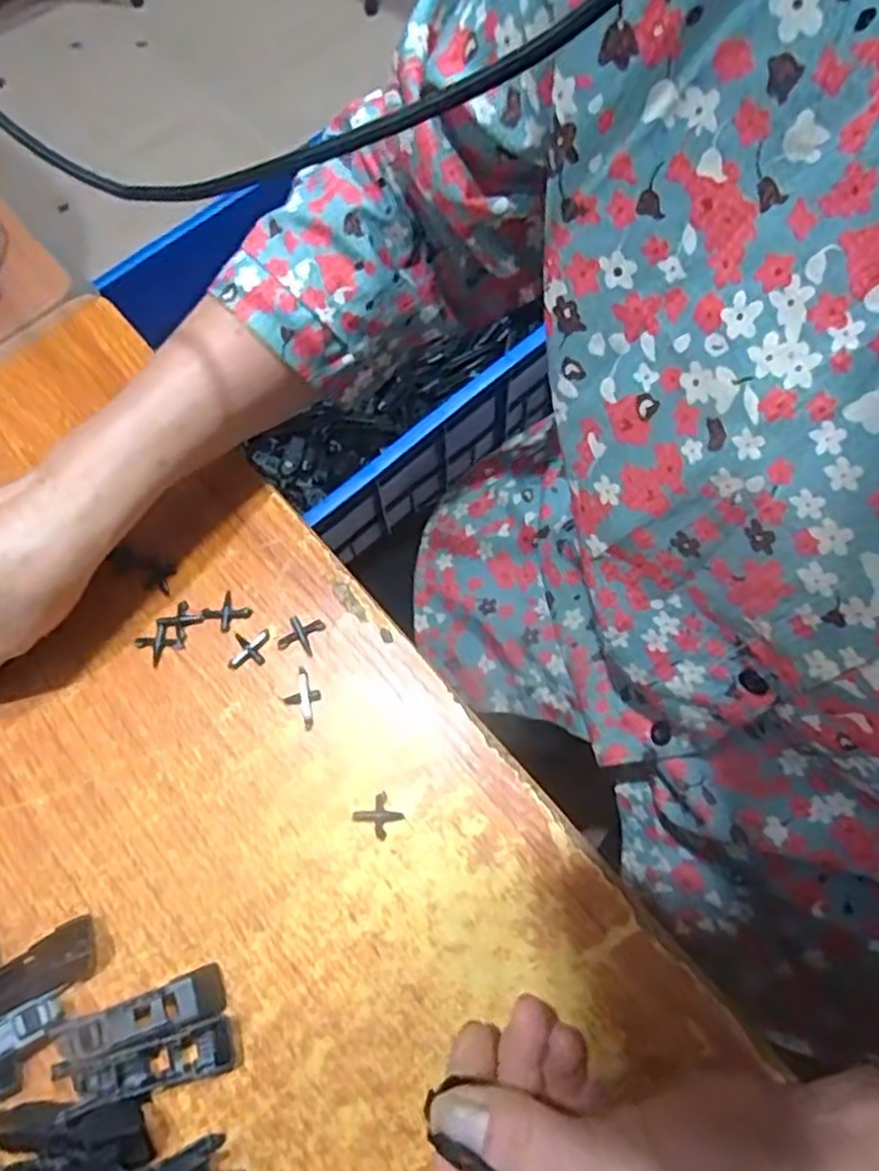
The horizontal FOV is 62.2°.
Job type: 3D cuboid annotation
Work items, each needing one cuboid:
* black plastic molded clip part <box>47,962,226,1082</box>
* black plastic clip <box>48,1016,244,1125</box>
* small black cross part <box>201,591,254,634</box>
[{"bbox_3d":[-0.123,0.176,0.296,0.066,0.017,0.018,-20,69,-5],"label":"black plastic molded clip part"},{"bbox_3d":[-0.116,0.191,0.291,0.066,0.016,0.020,-14,68,-3],"label":"black plastic clip"},{"bbox_3d":[-0.106,0.013,0.361,0.020,0.004,0.017,38,74,16],"label":"small black cross part"}]

